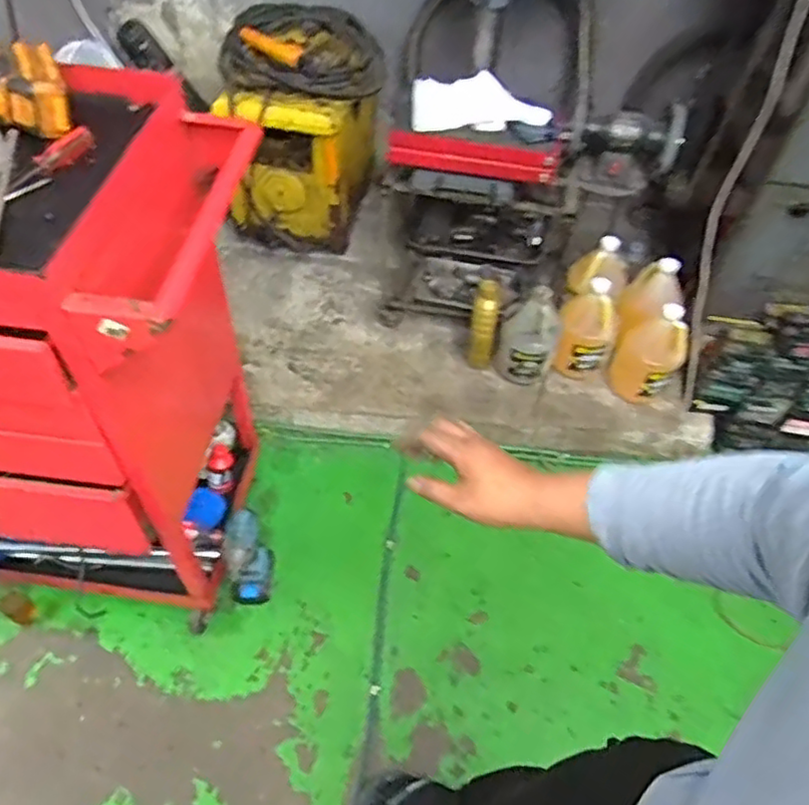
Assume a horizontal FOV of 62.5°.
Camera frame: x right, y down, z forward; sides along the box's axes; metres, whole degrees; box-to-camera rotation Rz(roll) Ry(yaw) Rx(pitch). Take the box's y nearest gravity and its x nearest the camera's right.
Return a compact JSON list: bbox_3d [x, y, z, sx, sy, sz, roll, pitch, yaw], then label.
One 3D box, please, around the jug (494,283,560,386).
[{"bbox_3d":[0.308,-0.158,1.655,0.144,0.293,0.108,16,51,7],"label":"jug"}]

